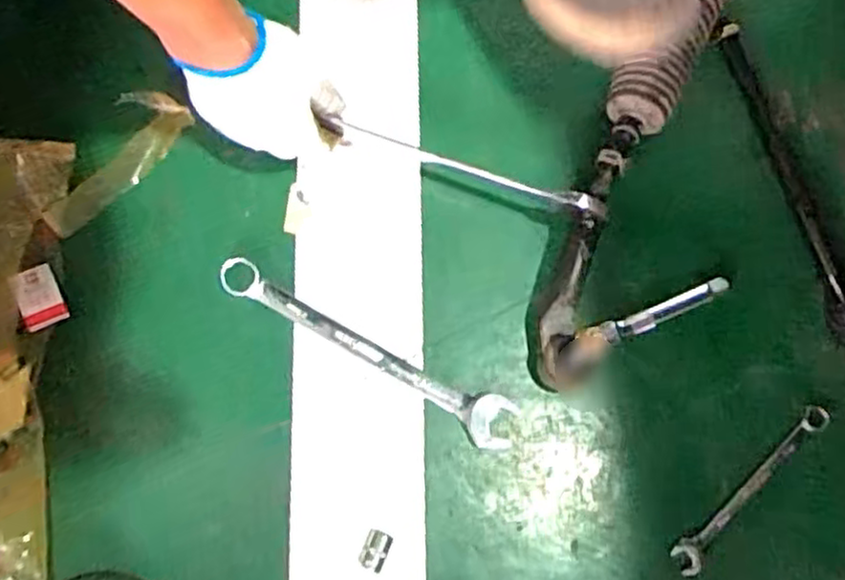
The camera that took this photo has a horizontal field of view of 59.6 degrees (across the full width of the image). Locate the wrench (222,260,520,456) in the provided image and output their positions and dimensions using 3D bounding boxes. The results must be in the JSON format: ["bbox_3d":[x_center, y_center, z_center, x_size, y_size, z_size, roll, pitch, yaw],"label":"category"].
[{"bbox_3d":[-0.044,0.045,0.574,0.254,0.010,0.037,30,79,5],"label":"wrench"}]

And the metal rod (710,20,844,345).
[{"bbox_3d":[0.303,-0.086,0.601,0.031,0.021,0.294,-17,79,-4],"label":"metal rod"}]

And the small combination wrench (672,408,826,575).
[{"bbox_3d":[0.249,0.148,0.558,0.165,0.004,0.023,-44,82,-9],"label":"small combination wrench"}]

